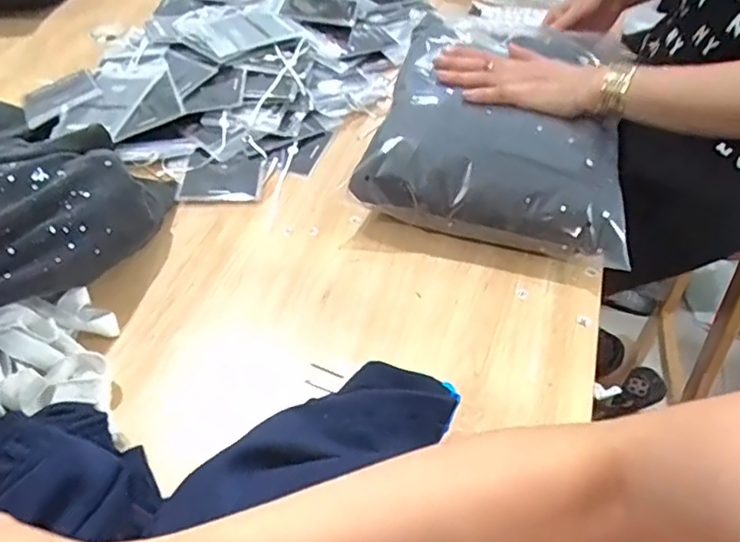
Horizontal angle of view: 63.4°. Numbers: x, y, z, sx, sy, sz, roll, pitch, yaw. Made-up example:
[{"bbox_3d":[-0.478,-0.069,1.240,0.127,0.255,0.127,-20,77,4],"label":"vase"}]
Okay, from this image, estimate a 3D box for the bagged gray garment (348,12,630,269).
[{"bbox_3d":[0.145,-0.163,0.642,0.243,0.097,0.317,12,51,9],"label":"bagged gray garment"}]

